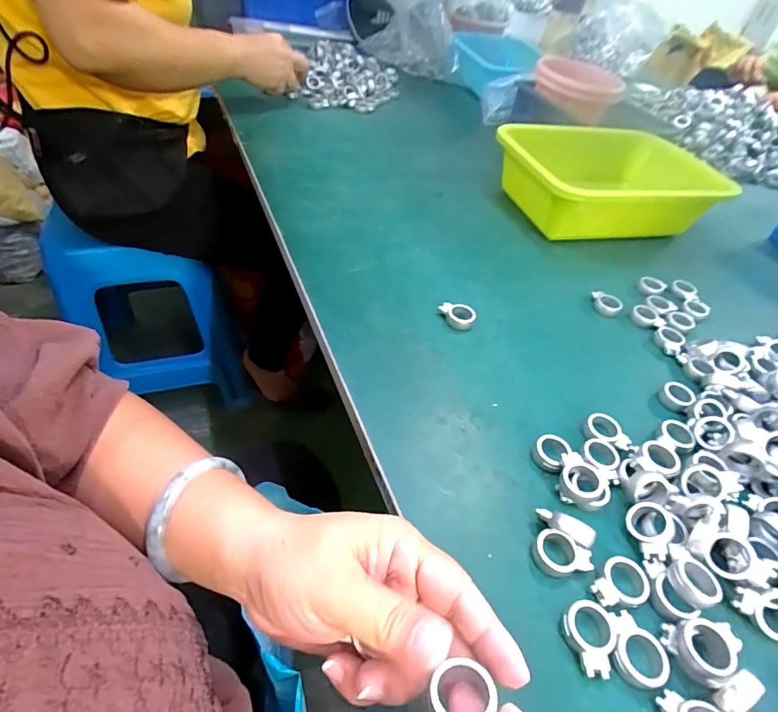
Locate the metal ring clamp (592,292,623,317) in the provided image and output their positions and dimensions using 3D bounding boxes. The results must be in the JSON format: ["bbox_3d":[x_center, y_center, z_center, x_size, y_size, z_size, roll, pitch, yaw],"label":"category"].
[{"bbox_3d":[0.224,-0.053,0.460,0.031,0.013,0.024,30,49,17],"label":"metal ring clamp"}]

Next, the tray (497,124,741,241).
[{"bbox_3d":[0.279,-0.233,0.591,0.263,0.075,0.202,-4,48,-13],"label":"tray"}]

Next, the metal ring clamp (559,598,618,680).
[{"bbox_3d":[0.108,0.150,0.236,0.026,0.009,0.034,7,46,-4],"label":"metal ring clamp"}]

